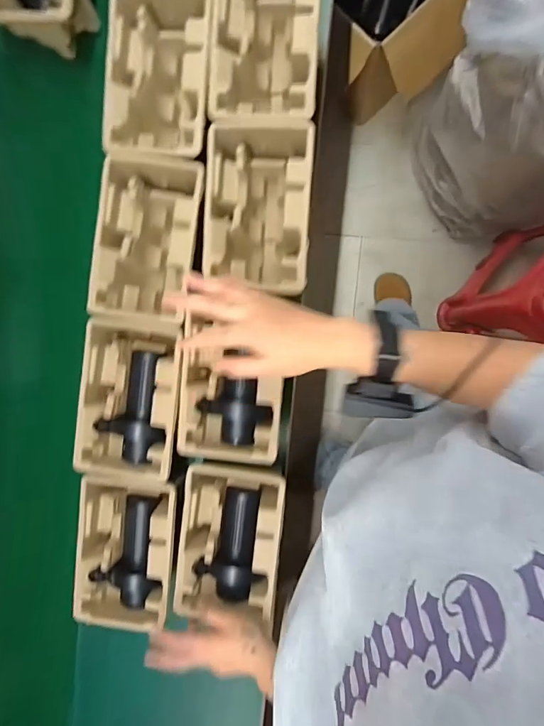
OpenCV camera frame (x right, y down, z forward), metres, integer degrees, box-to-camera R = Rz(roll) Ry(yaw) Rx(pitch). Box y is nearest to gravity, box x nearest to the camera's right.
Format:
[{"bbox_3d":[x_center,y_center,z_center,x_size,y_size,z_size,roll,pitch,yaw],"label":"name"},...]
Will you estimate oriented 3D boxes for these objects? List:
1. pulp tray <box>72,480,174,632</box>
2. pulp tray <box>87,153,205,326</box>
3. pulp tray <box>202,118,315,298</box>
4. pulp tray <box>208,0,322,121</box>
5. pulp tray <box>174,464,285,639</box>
[{"bbox_3d":[-0.221,0.286,0.649,0.149,0.081,0.229,4,94,4],"label":"pulp tray"},{"bbox_3d":[-0.178,-0.180,0.634,0.144,0.099,0.224,8,94,4],"label":"pulp tray"},{"bbox_3d":[-0.016,-0.228,0.631,0.149,0.124,0.235,3,94,4],"label":"pulp tray"},{"bbox_3d":[-0.006,-0.460,0.609,0.145,0.119,0.234,4,94,4],"label":"pulp tray"},{"bbox_3d":[-0.059,0.258,0.615,0.144,0.061,0.212,6,94,4],"label":"pulp tray"}]

